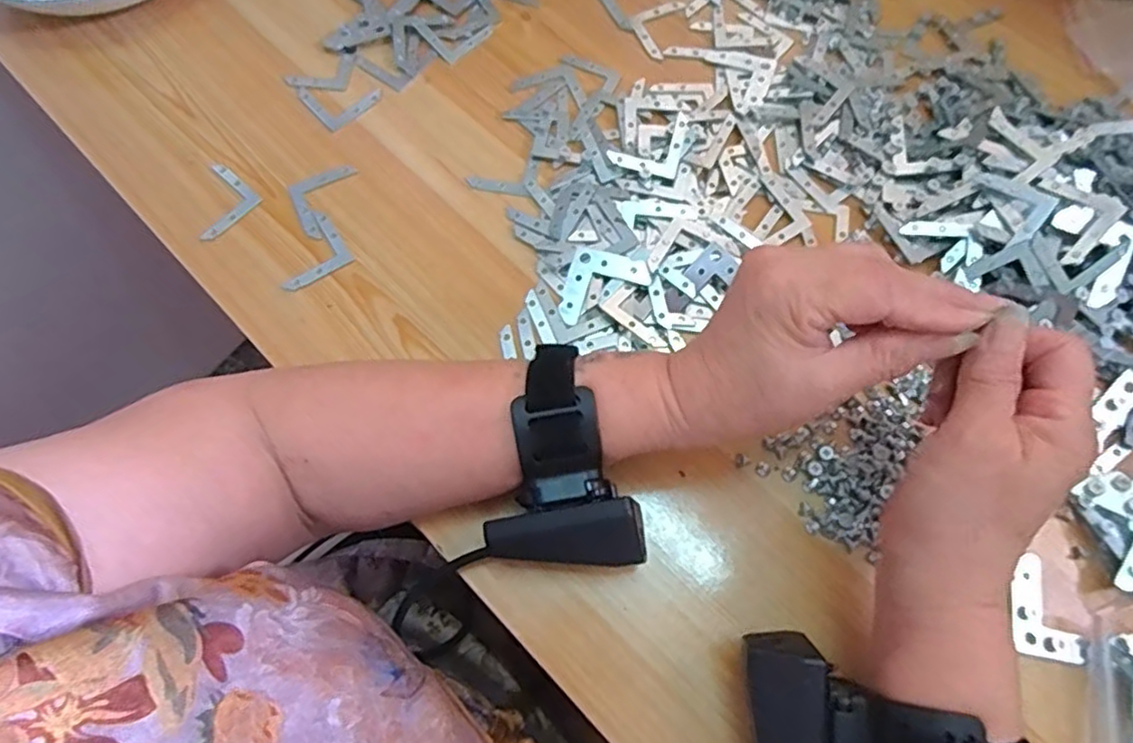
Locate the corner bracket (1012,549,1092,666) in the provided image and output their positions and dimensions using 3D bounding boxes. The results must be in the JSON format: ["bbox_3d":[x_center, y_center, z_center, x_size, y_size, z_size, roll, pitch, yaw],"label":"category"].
[{"bbox_3d":[0.227,0.112,0.311,0.031,0.004,0.045,12,70,5],"label":"corner bracket"}]

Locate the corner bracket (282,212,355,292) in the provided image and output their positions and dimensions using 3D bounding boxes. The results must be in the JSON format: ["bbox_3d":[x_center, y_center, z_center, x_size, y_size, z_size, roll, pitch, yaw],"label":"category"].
[{"bbox_3d":[-0.151,-0.069,0.384,0.042,0.004,0.042,-33,73,-12],"label":"corner bracket"}]

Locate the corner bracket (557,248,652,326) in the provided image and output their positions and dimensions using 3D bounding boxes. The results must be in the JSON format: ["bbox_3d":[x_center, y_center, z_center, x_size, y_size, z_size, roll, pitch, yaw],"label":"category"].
[{"bbox_3d":[0.021,-0.044,0.368,0.044,0.004,0.044,16,80,12],"label":"corner bracket"}]

